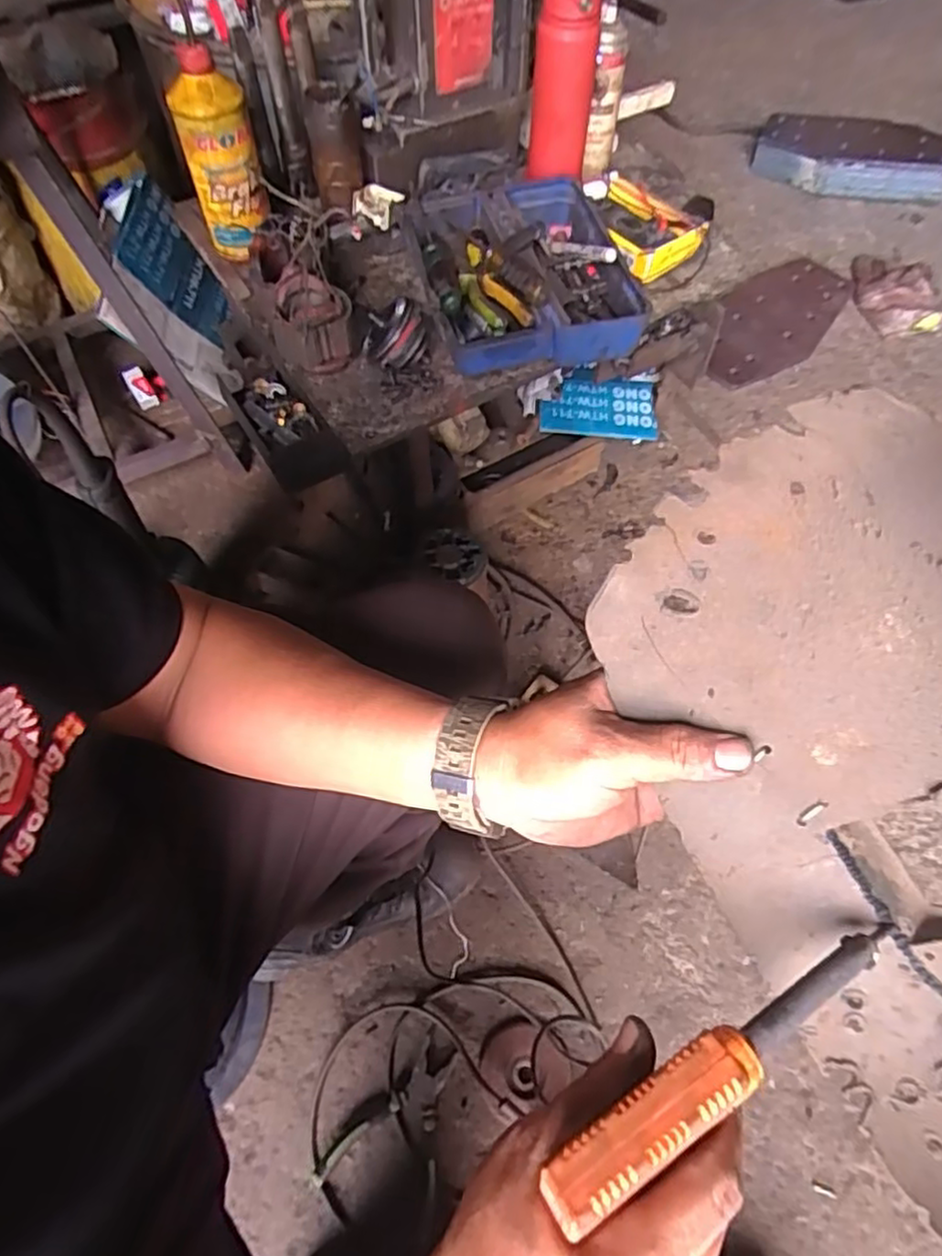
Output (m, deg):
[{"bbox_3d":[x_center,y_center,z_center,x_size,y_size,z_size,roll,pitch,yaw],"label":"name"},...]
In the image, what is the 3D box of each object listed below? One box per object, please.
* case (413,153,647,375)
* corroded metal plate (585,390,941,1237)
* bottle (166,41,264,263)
[{"bbox_3d":[0.061,-0.440,0.829,0.240,0.084,0.276,-11,60,-6],"label":"case"},{"bbox_3d":[0.153,0.077,0.231,0.073,0.207,0.296,-27,65,-15],"label":"corroded metal plate"},{"bbox_3d":[-0.296,-0.553,0.822,0.082,0.192,0.070,-15,60,-8],"label":"bottle"}]

